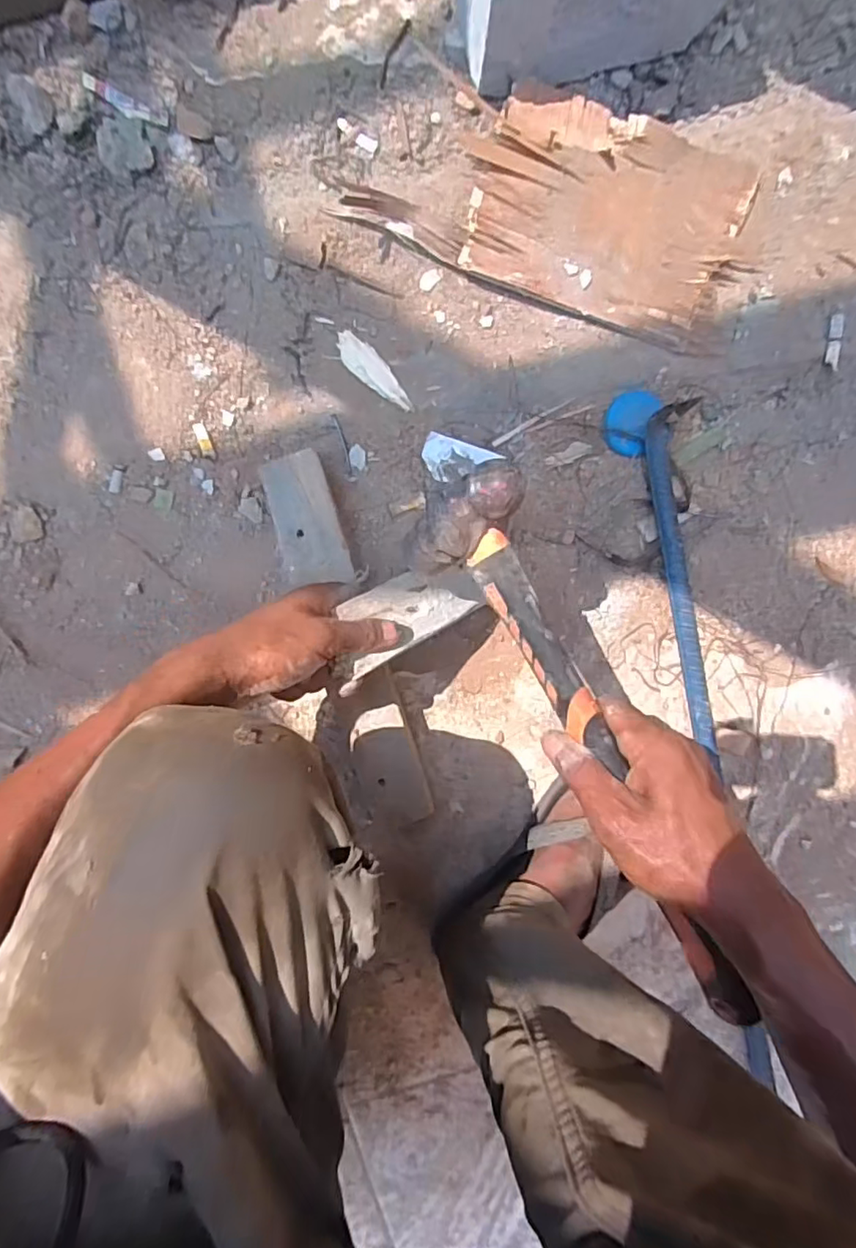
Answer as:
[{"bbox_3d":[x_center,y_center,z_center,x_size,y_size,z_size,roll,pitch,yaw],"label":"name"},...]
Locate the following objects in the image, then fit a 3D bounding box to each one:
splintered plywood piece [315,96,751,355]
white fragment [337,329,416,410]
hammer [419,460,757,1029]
[{"bbox_3d":[0.108,-0.338,0.464,0.304,0.018,0.147,17,99,-5],"label":"splintered plywood piece"},{"bbox_3d":[-0.045,-0.213,0.487,0.084,0.005,0.025,44,94,-5],"label":"white fragment"},{"bbox_3d":[0.095,0.075,0.344,0.069,0.078,0.350,-29,89,2],"label":"hammer"}]

